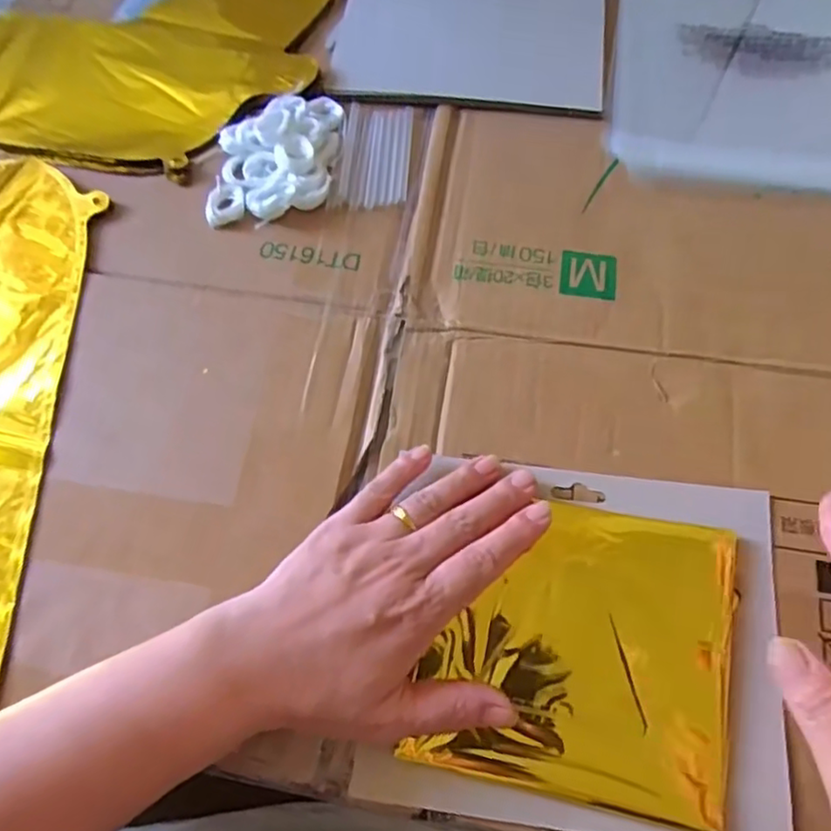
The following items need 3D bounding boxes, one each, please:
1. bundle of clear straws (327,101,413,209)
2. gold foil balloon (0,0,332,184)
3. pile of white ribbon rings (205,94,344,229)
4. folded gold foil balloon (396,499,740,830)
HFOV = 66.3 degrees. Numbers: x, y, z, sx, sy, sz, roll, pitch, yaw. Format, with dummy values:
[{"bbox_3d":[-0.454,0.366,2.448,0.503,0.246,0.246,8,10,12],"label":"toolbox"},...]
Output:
[{"bbox_3d":[-0.027,-0.175,0.426,0.048,0.006,0.088,4,66,3],"label":"bundle of clear straws"},{"bbox_3d":[-0.277,-0.289,0.505,0.408,0.058,0.252,10,68,6],"label":"gold foil balloon"},{"bbox_3d":[-0.091,-0.171,0.414,0.076,0.022,0.103,4,66,3],"label":"pile of white ribbon rings"},{"bbox_3d":[0.082,0.109,0.307,0.134,0.008,0.132,10,70,7],"label":"folded gold foil balloon"}]

